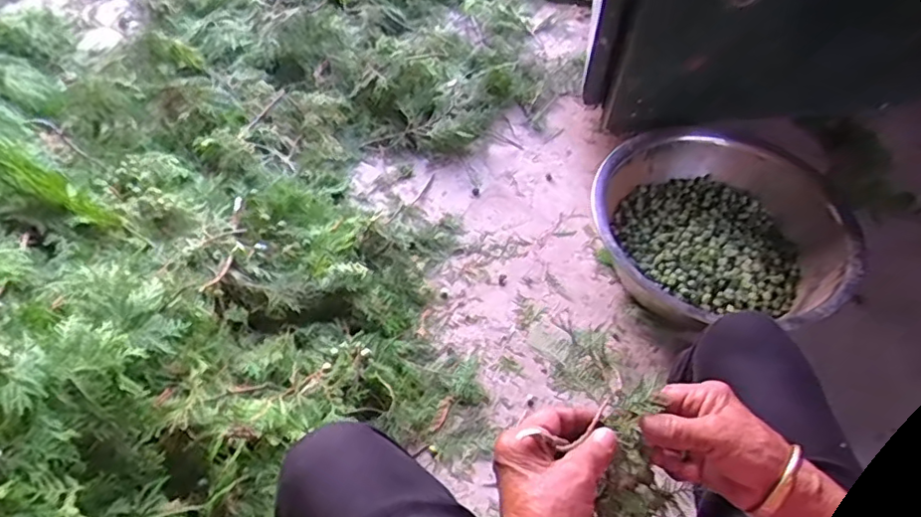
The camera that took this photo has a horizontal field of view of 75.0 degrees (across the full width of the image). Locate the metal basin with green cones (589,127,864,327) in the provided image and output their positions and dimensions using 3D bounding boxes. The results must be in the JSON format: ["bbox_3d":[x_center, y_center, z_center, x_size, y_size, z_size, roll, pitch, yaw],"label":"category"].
[{"bbox_3d":[0.462,-0.048,1.099,0.429,0.123,0.413,1,55,-2],"label":"metal basin with green cones"}]

